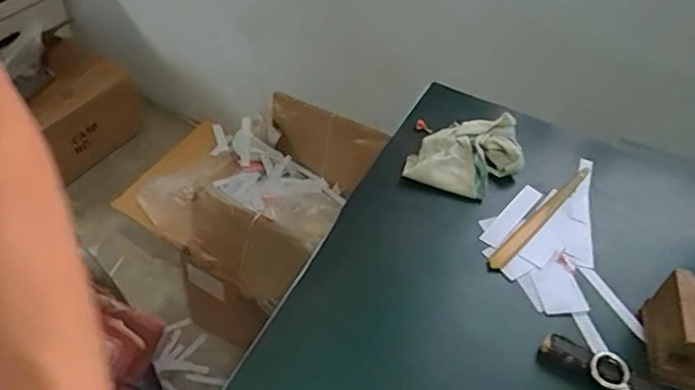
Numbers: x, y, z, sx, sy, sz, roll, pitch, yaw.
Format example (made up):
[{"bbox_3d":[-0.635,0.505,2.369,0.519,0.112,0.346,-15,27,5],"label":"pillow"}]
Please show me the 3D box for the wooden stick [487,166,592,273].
[{"bbox_3d":[0.220,0.022,0.653,0.017,0.007,0.207,37,54,25],"label":"wooden stick"}]

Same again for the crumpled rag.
[{"bbox_3d":[0.148,-0.047,0.690,0.153,0.035,0.093,-30,57,-29],"label":"crumpled rag"}]

